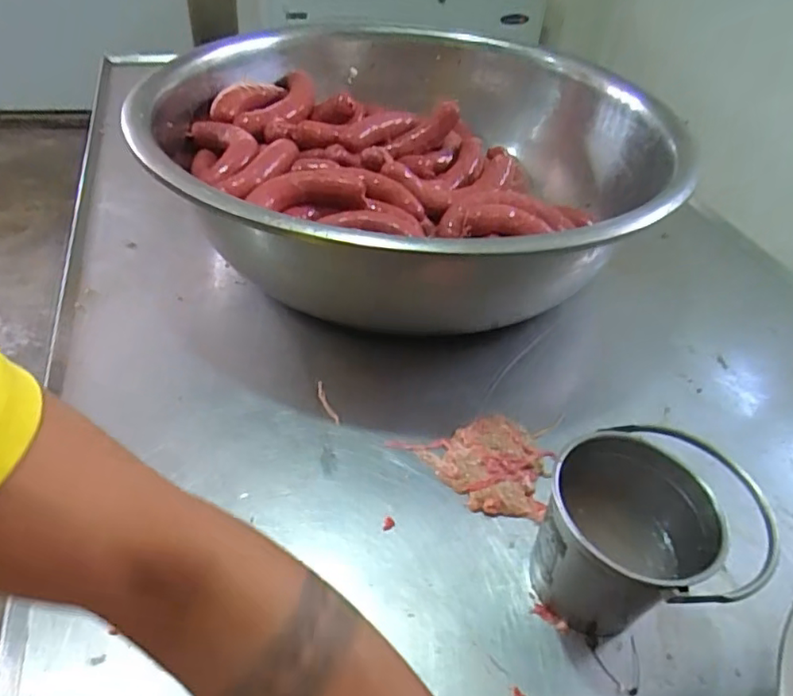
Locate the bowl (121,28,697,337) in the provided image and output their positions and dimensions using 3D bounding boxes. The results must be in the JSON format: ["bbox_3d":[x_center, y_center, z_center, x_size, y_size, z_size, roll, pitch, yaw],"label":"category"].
[{"bbox_3d":[0.013,-0.258,0.886,0.676,0.234,0.709,2,43,-2],"label":"bowl"}]

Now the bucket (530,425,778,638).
[{"bbox_3d":[0.203,0.163,0.512,0.158,0.135,0.139,-8,45,-12],"label":"bucket"}]

